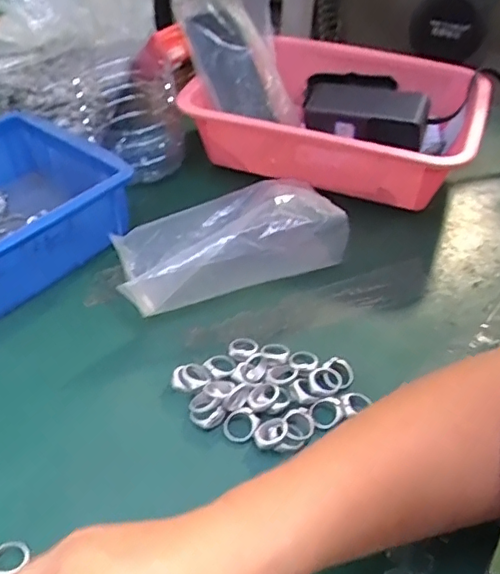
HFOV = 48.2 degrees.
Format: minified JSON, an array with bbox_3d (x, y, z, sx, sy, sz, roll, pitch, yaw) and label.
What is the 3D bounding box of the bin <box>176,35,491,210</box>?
[{"bbox_3d":[0.094,-0.183,0.618,0.288,0.114,0.206,16,45,13],"label":"bin"}]

